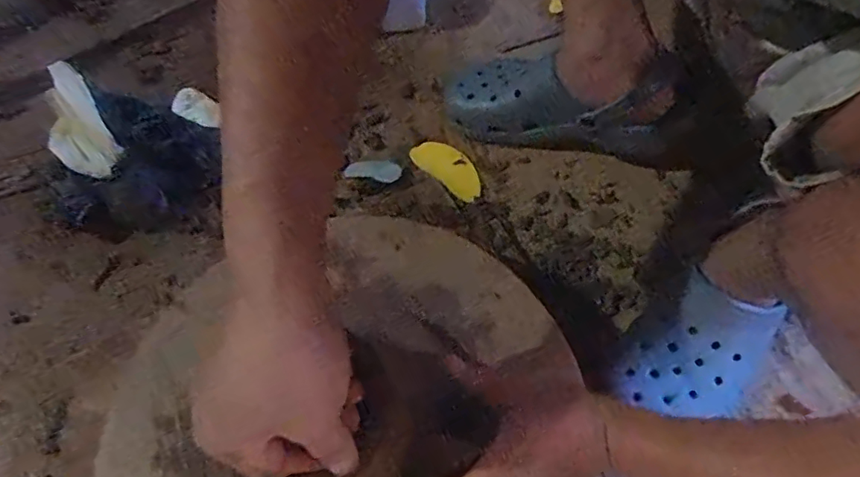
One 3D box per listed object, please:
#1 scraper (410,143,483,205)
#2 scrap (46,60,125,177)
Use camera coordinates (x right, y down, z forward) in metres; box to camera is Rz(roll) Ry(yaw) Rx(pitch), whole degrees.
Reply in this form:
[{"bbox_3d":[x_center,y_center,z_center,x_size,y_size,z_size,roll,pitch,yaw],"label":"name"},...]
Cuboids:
[{"bbox_3d":[0.024,-0.088,0.684,0.102,0.005,0.047,40,74,18],"label":"scraper"},{"bbox_3d":[-0.405,-0.135,0.637,0.066,0.011,0.133,-20,92,-5],"label":"scrap"}]

